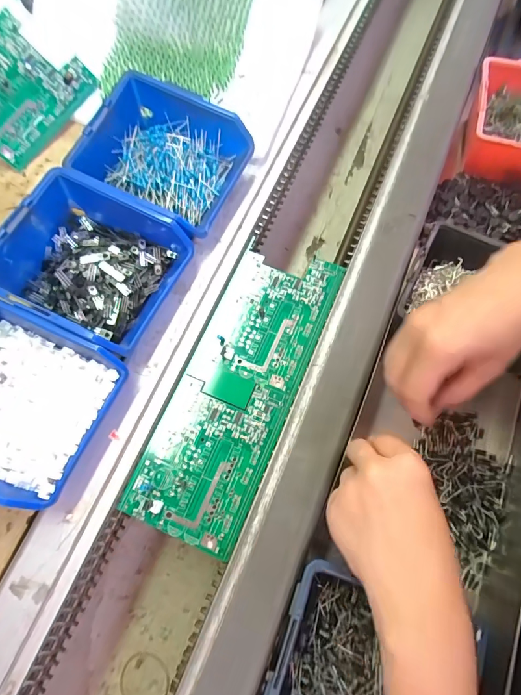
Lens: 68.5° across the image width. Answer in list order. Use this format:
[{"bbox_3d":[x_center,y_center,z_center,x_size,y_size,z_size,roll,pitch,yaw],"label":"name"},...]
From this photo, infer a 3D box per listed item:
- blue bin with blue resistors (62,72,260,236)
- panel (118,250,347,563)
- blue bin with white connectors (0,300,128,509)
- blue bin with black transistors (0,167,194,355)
[{"bbox_3d":[-0.089,-0.174,0.347,0.129,0.046,0.115,23,73,8],"label":"blue bin with blue resistors"},{"bbox_3d":[-0.017,0.029,0.329,0.095,0.005,0.257,22,73,8],"label":"panel"},{"bbox_3d":[-0.185,0.039,0.294,0.132,0.059,0.117,23,73,8],"label":"blue bin with white connectors"},{"bbox_3d":[-0.146,-0.072,0.322,0.141,0.059,0.121,22,73,8],"label":"blue bin with black transistors"}]

